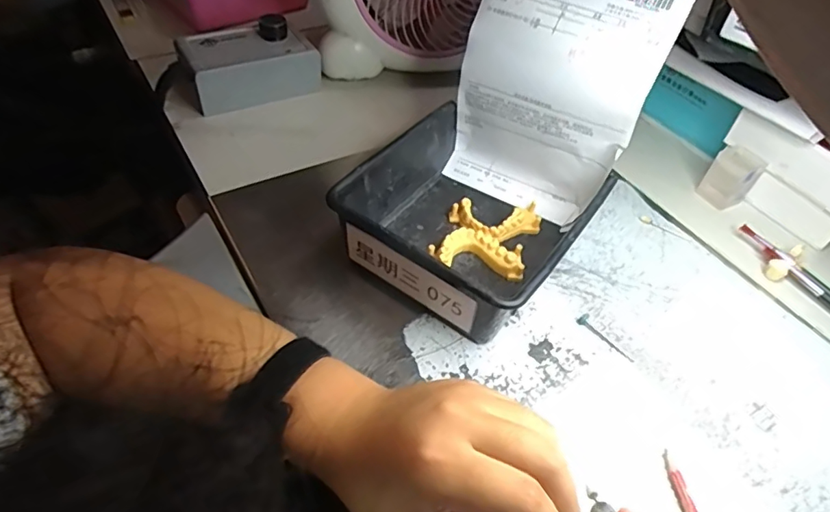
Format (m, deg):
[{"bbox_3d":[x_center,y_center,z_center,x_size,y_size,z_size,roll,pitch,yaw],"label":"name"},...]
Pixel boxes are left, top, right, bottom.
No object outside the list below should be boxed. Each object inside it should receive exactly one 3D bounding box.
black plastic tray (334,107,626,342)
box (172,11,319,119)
[{"bbox_3d":[0.045,-0.034,0.422,0.160,0.059,0.176,31,51,20],"label":"black plastic tray"},{"bbox_3d":[-0.176,-0.205,0.561,0.135,0.059,0.071,-24,55,-25],"label":"box"}]

